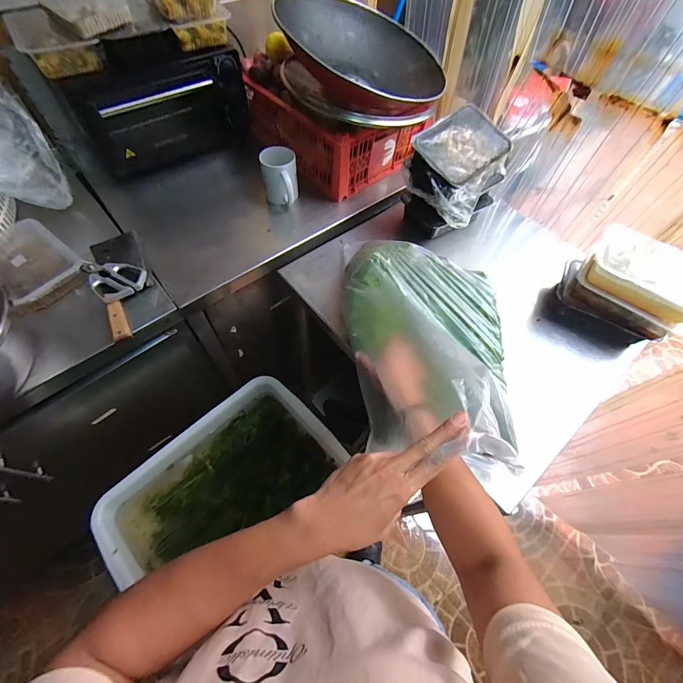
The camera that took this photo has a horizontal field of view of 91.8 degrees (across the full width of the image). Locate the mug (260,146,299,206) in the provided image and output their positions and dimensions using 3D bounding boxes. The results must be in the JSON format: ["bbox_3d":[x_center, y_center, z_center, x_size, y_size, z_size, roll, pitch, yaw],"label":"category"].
[{"bbox_3d":[-0.137,-0.362,0.741,0.079,0.099,0.072,-6,61,-7],"label":"mug"}]

